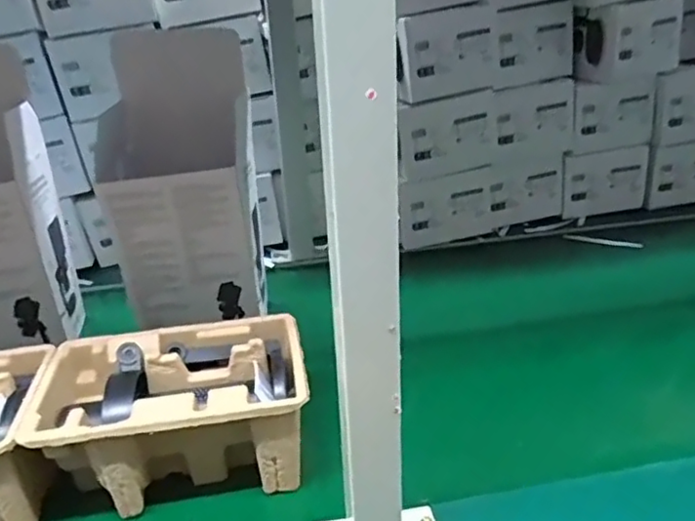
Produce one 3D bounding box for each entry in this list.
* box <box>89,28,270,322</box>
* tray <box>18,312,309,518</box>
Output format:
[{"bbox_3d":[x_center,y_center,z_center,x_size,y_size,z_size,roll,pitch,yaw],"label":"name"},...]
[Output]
[{"bbox_3d":[-0.198,-0.092,0.720,0.171,0.307,0.125,-4,26,-9],"label":"box"},{"bbox_3d":[-0.153,0.143,0.562,0.221,0.105,0.150,-8,26,-10],"label":"tray"}]

